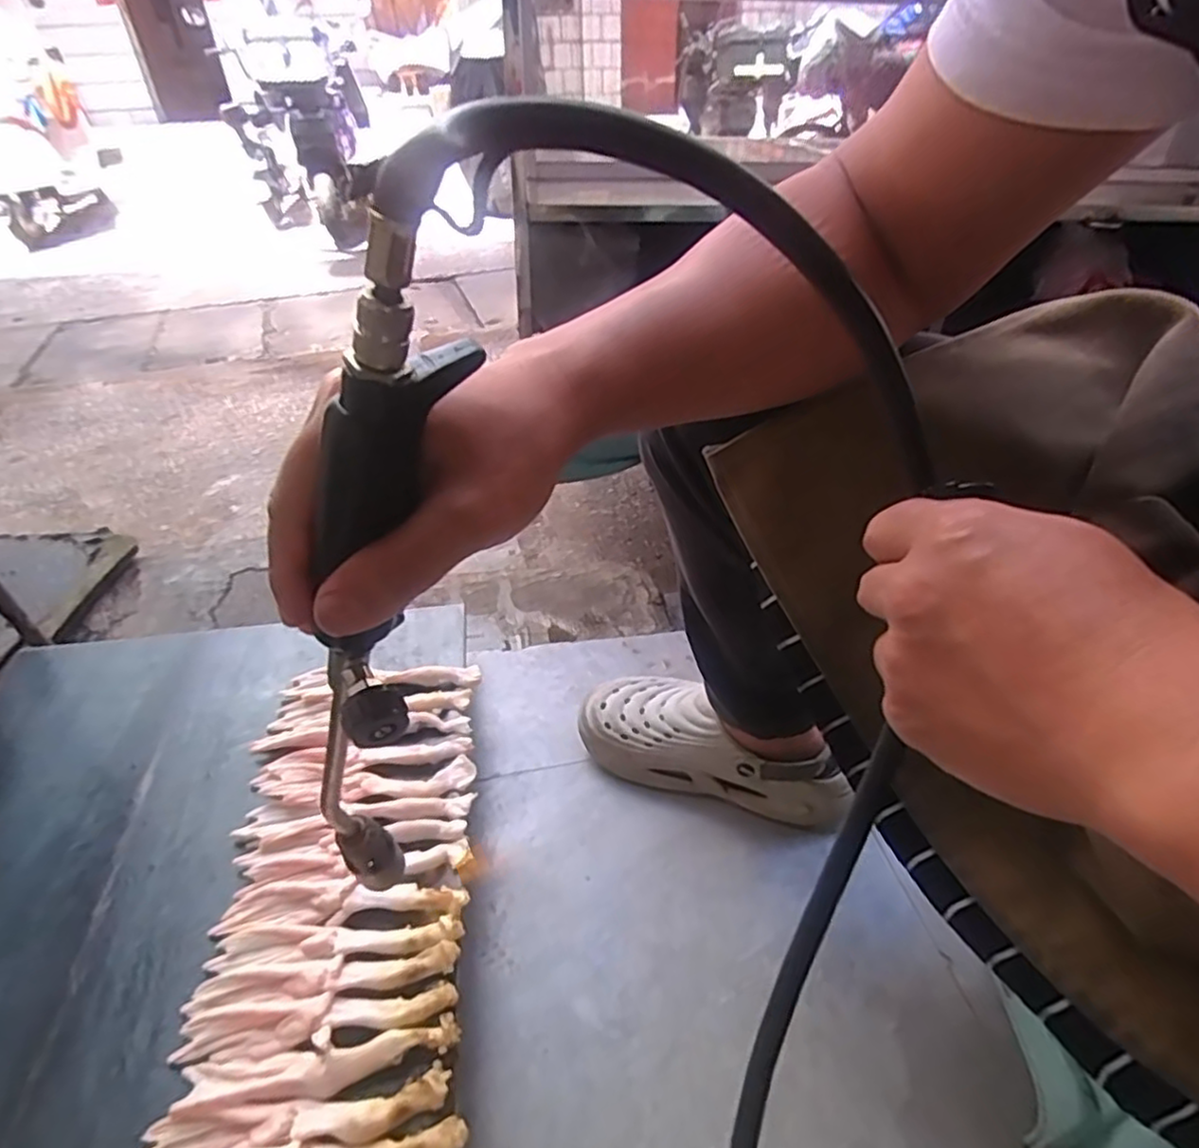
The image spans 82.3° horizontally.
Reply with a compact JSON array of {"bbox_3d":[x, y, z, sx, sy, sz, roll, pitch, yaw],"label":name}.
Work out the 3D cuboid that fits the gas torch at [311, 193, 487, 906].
[{"bbox_3d":[-0.094,0.044,0.294,0.027,0.372,0.041,28,44,9],"label":"gas torch"}]

